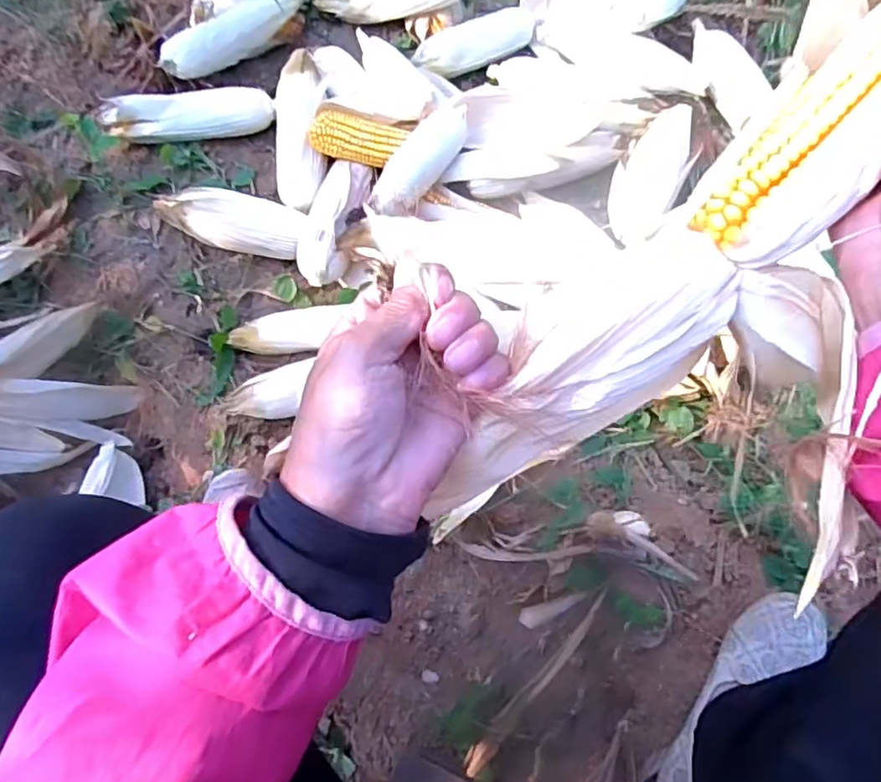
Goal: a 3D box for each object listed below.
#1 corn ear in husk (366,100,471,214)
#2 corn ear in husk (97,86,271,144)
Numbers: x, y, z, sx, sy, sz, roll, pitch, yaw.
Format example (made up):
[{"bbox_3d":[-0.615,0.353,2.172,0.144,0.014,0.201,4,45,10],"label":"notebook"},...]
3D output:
[{"bbox_3d":[-0.028,-0.282,0.745,0.060,0.043,0.178,33,77,7],"label":"corn ear in husk"},{"bbox_3d":[-0.337,-0.372,0.819,0.219,0.050,0.058,-13,76,-4],"label":"corn ear in husk"}]

